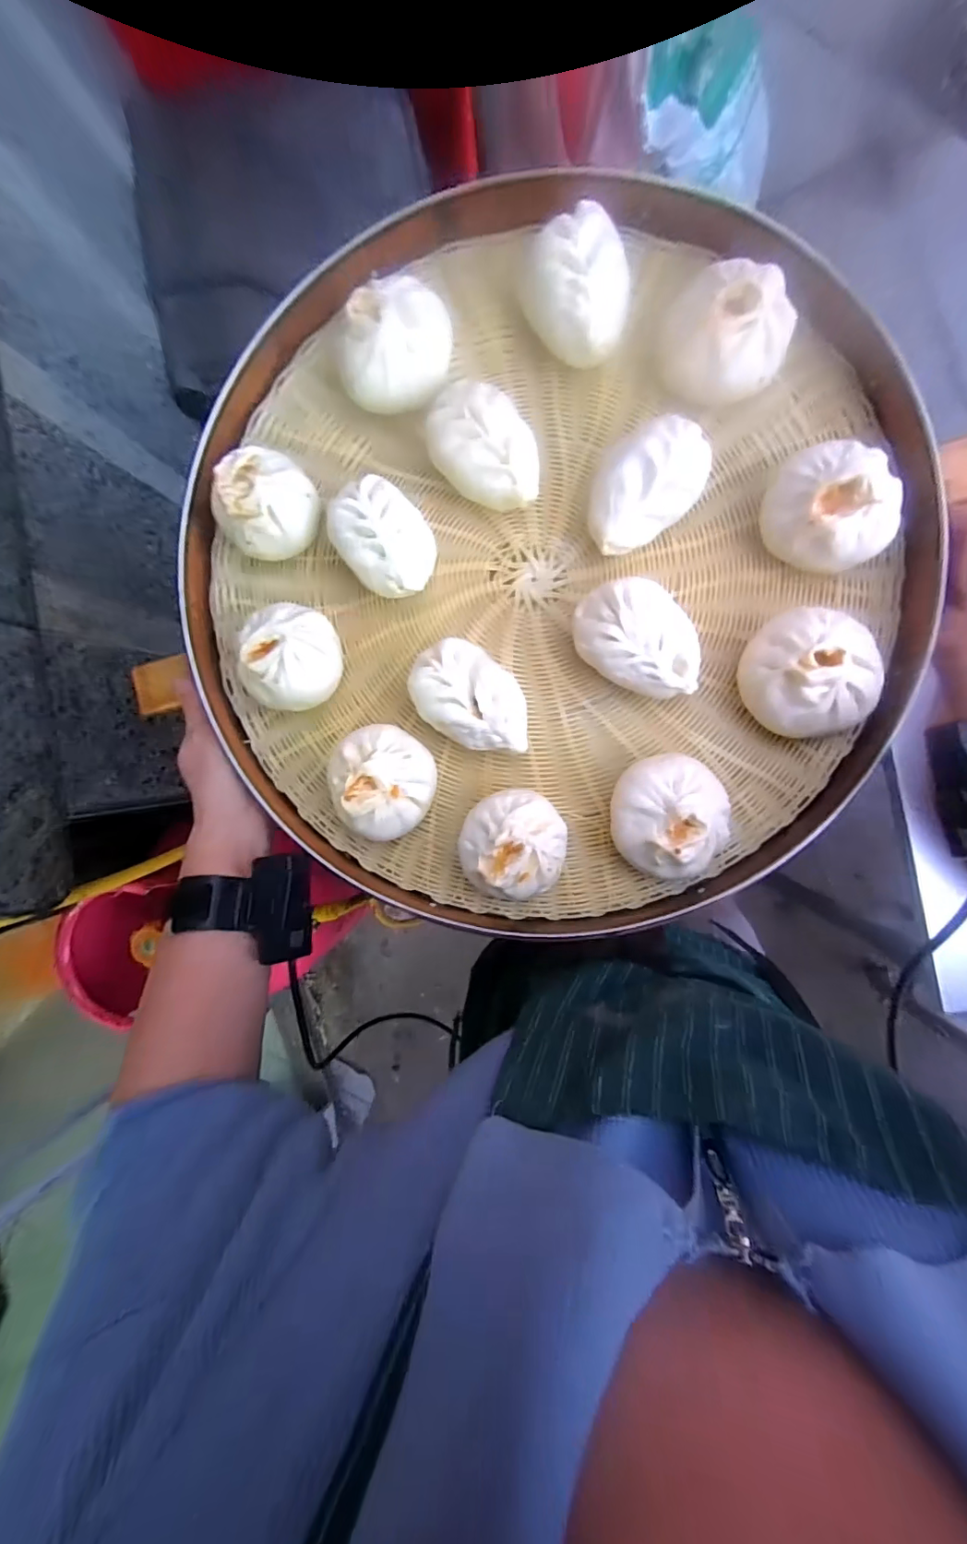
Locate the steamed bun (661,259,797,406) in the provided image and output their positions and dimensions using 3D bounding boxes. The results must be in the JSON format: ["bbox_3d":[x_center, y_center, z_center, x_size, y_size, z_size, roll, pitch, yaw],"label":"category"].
[{"bbox_3d":[0.156,-0.278,0.324,0.078,0.046,0.069,39,89,-3],"label":"steamed bun"}]

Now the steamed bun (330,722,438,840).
[{"bbox_3d":[-0.070,0.006,0.356,0.073,0.042,0.077,-32,92,-2],"label":"steamed bun"}]

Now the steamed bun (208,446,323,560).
[{"bbox_3d":[-0.150,-0.184,0.357,0.062,0.041,0.064,0,91,-3],"label":"steamed bun"}]

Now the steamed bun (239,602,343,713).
[{"bbox_3d":[-0.137,-0.080,0.358,0.072,0.038,0.072,11,90,-3],"label":"steamed bun"}]

